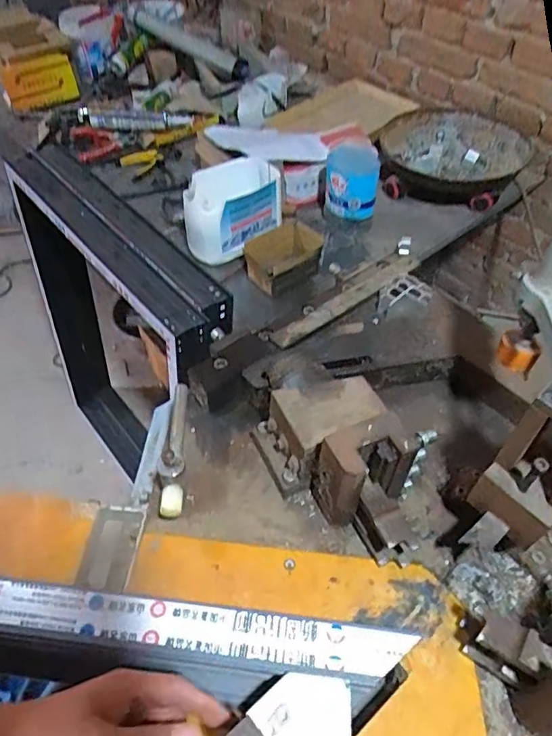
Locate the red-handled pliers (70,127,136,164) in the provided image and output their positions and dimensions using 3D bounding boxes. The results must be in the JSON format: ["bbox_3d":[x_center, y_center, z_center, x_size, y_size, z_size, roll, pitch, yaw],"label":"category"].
[{"bbox_3d":[-0.474,-0.624,1.421,0.158,0.043,0.153,-18,53,-16],"label":"red-handled pliers"}]

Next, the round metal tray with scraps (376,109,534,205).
[{"bbox_3d":[0.414,-0.514,1.218,0.328,0.078,0.314,1,50,-1],"label":"round metal tray with scraps"}]

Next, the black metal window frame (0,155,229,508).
[{"bbox_3d":[-0.426,-0.022,1.371,0.144,0.967,0.718,-28,65,-30],"label":"black metal window frame"}]

